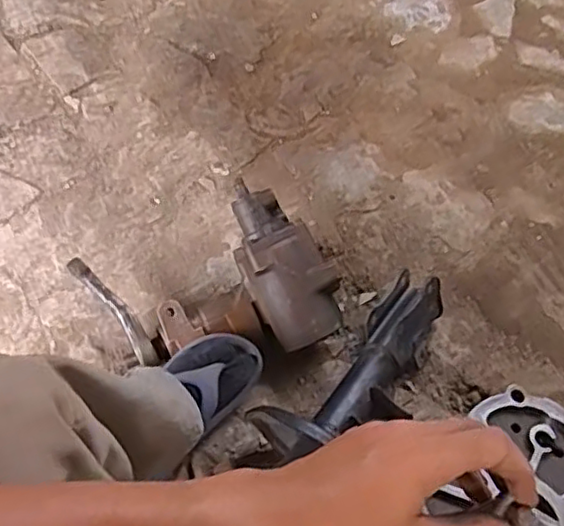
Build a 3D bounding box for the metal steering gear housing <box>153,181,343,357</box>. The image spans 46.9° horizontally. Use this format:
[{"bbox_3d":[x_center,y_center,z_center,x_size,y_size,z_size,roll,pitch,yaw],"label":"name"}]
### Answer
[{"bbox_3d":[0.000,0.000,0.891,0.104,0.075,0.230,-22,80,-17],"label":"metal steering gear housing"}]

